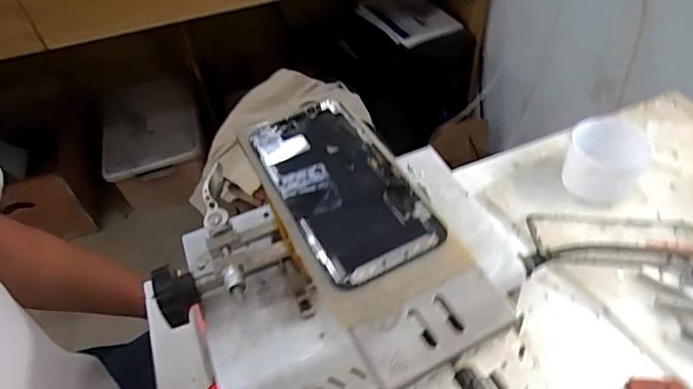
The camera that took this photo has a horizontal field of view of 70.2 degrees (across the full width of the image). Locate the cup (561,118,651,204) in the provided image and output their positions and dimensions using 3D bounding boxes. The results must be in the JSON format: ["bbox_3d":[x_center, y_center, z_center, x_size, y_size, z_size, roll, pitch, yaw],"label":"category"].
[{"bbox_3d":[0.240,-0.033,0.456,0.065,0.056,0.079,25,55,26],"label":"cup"}]

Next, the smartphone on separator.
[{"bbox_3d":[-0.005,-0.009,0.300,0.071,0.006,0.143,-24,49,-15],"label":"smartphone on separator"}]

